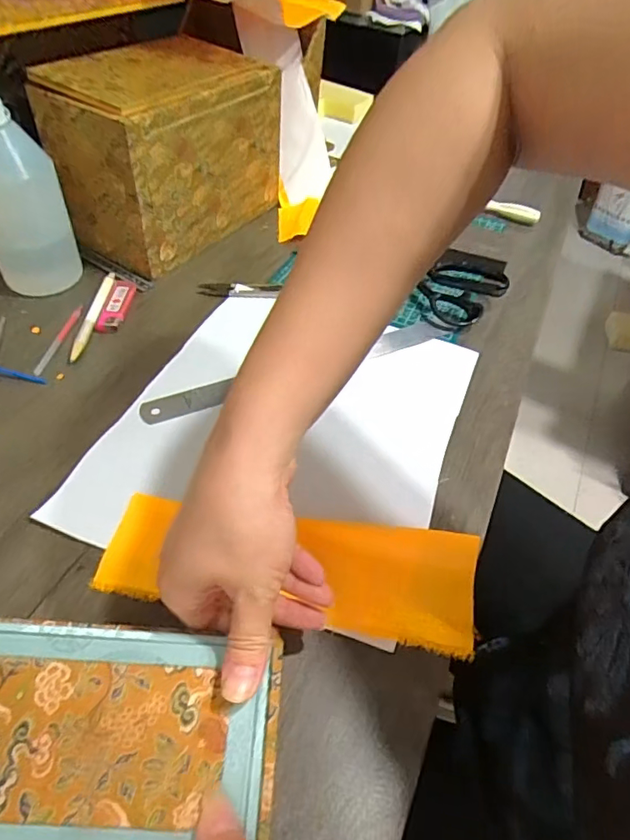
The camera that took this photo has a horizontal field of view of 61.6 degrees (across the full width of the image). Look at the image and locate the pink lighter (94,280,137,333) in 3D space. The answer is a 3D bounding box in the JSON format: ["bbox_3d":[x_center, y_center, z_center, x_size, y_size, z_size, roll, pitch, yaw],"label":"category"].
[{"bbox_3d":[-0.203,-0.119,0.544,0.026,0.009,0.083,3,48,-3],"label":"pink lighter"}]

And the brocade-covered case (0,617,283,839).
[{"bbox_3d":[-0.106,0.151,0.248,0.173,0.015,0.105,4,48,-2],"label":"brocade-covered case"}]

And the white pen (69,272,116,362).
[{"bbox_3d":[-0.223,-0.106,0.530,0.014,0.007,0.137,3,48,-3],"label":"white pen"}]

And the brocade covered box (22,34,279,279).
[{"bbox_3d":[-0.166,-0.310,0.610,0.143,0.174,0.239,28,52,19],"label":"brocade covered box"}]

